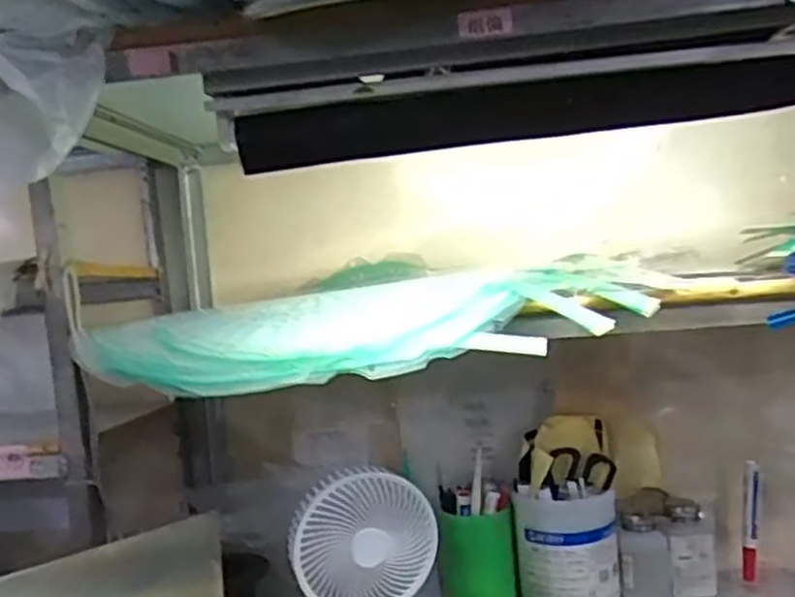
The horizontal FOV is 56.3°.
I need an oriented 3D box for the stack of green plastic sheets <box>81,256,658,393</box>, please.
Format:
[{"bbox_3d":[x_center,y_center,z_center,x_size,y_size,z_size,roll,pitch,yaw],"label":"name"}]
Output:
[{"bbox_3d":[-0.022,0.020,0.671,0.493,0.085,0.245,-4,0,-19],"label":"stack of green plastic sheets"}]

